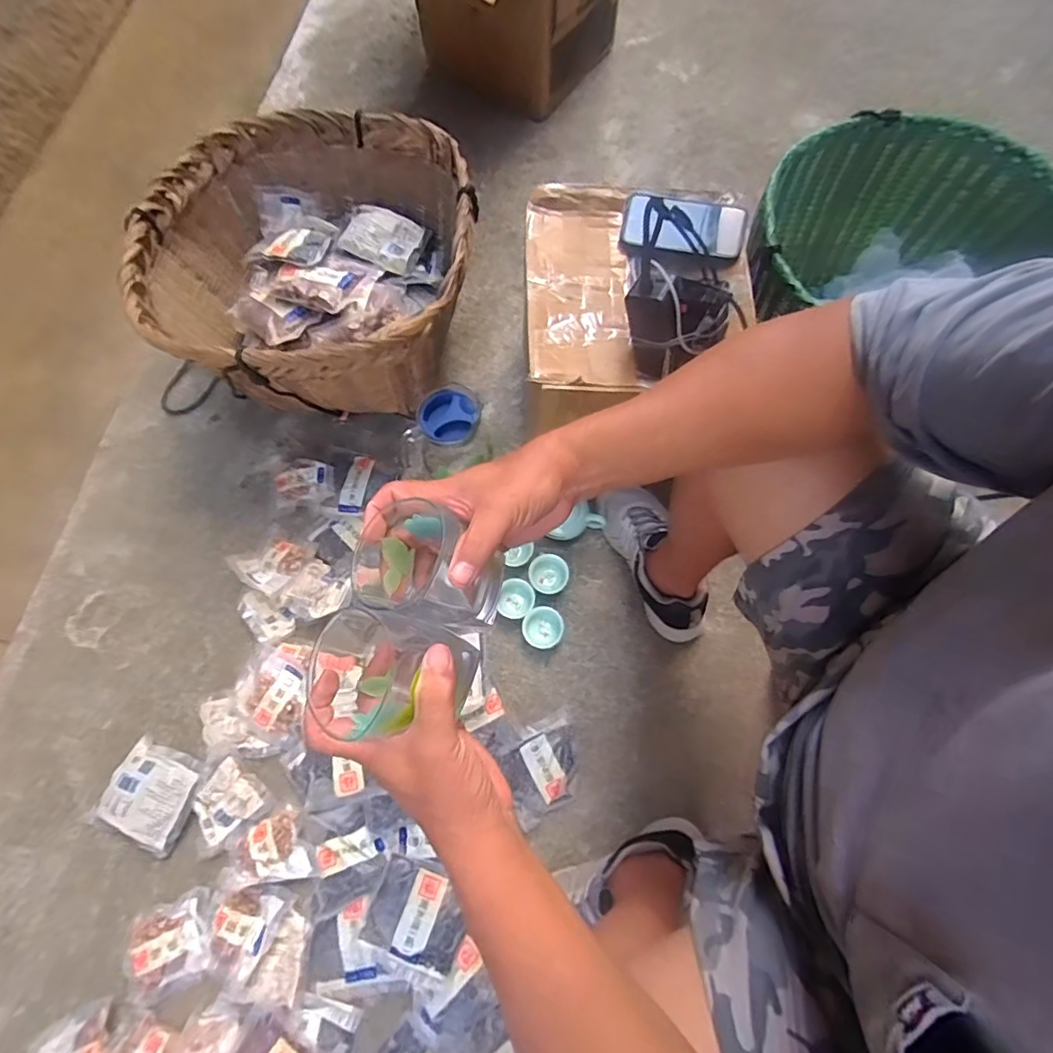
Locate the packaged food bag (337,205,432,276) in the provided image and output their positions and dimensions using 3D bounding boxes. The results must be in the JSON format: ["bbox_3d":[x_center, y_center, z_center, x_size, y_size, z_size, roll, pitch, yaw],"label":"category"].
[{"bbox_3d":[-0.256,-0.515,0.974,0.132,0.025,0.106,26,81,-11],"label":"packaged food bag"}]

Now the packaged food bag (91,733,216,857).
[{"bbox_3d":[-0.561,0.399,0.813,0.137,0.025,0.129,21,73,8],"label":"packaged food bag"}]

